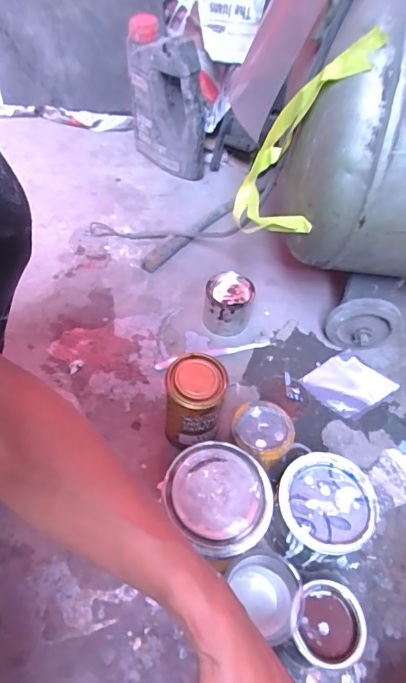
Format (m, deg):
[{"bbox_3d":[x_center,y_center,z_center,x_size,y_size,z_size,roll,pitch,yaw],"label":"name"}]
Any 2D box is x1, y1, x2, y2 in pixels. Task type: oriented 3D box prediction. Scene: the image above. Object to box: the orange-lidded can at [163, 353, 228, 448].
[{"bbox_3d":[-0.011,0.082,0.549,0.067,0.140,0.071,2,55,-3],"label":"orange-lidded can"}]

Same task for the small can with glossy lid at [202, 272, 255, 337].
[{"bbox_3d":[0.041,-0.057,0.687,0.075,0.073,0.076,11,55,3],"label":"small can with glossy lid"}]

